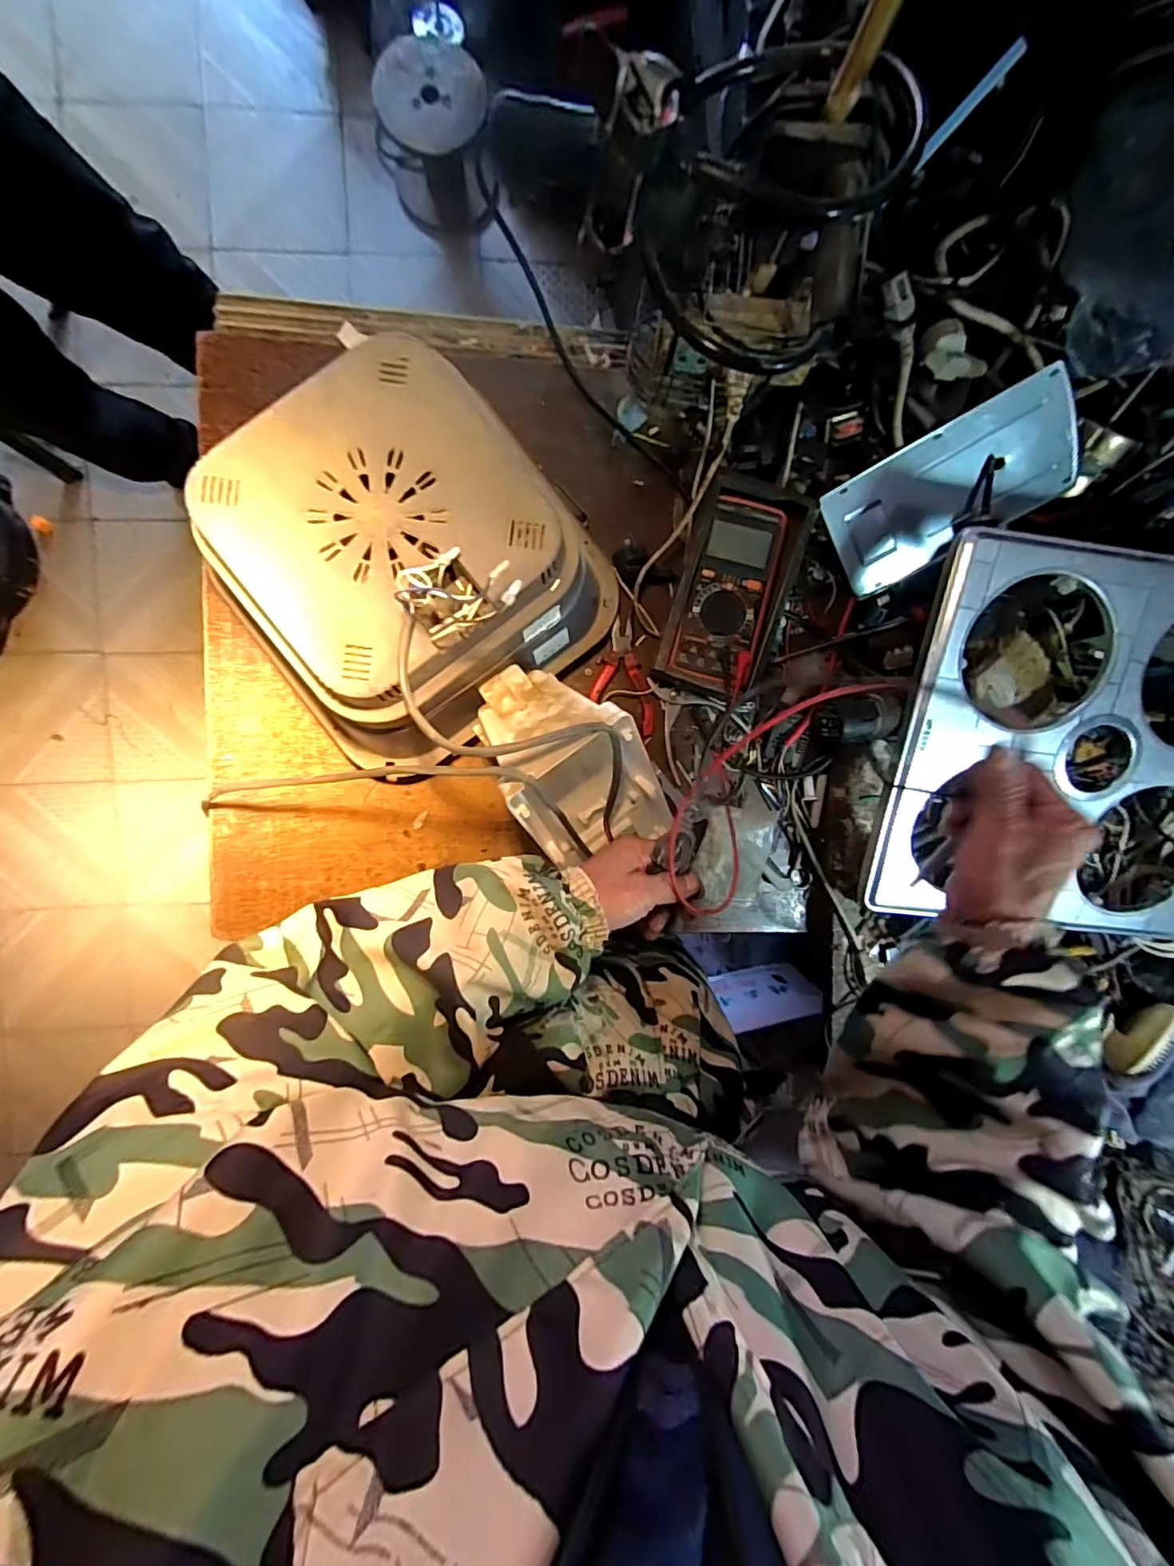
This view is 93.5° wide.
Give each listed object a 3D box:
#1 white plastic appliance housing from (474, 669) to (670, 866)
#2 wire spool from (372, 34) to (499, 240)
[{"bbox_3d":[-0.016,-0.019,0.481,0.113,0.120,0.188,-31,96,-3],"label":"white plastic appliance housing"},{"bbox_3d":[-0.317,-1.338,1.153,0.228,0.143,0.245,0,94,-5],"label":"wire spool"}]

